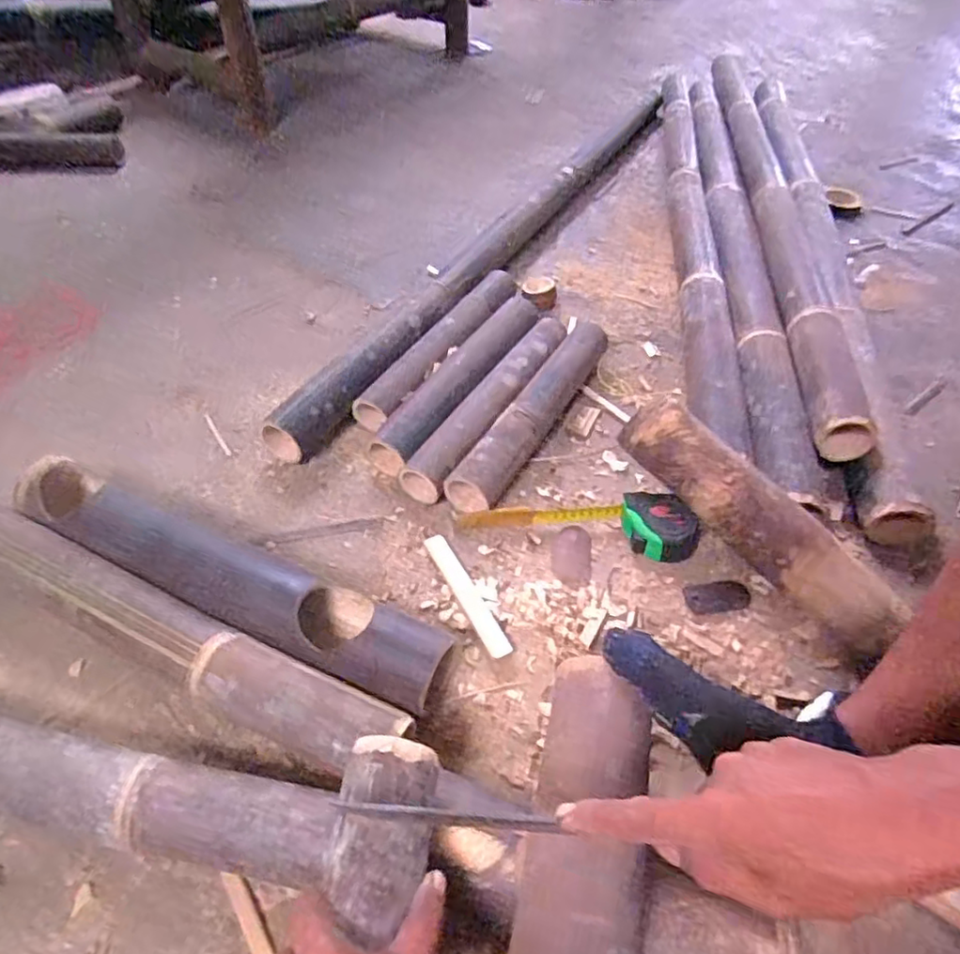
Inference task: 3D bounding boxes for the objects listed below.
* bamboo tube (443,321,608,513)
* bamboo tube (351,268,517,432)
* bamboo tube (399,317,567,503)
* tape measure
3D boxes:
[{"bbox_3d":[0.081,-0.093,0.840,0.064,0.060,0.385,25,51,21],"label":"bamboo tube"},{"bbox_3d":[-0.046,-0.193,0.927,0.054,0.060,0.381,23,50,20],"label":"bamboo tube"},{"bbox_3d":[0.023,-0.103,0.847,0.055,0.049,0.366,24,51,21],"label":"bamboo tube"},{"bbox_3d":[0.113,0.036,0.726,0.267,0.051,0.075,9,47,8],"label":"tape measure"}]

